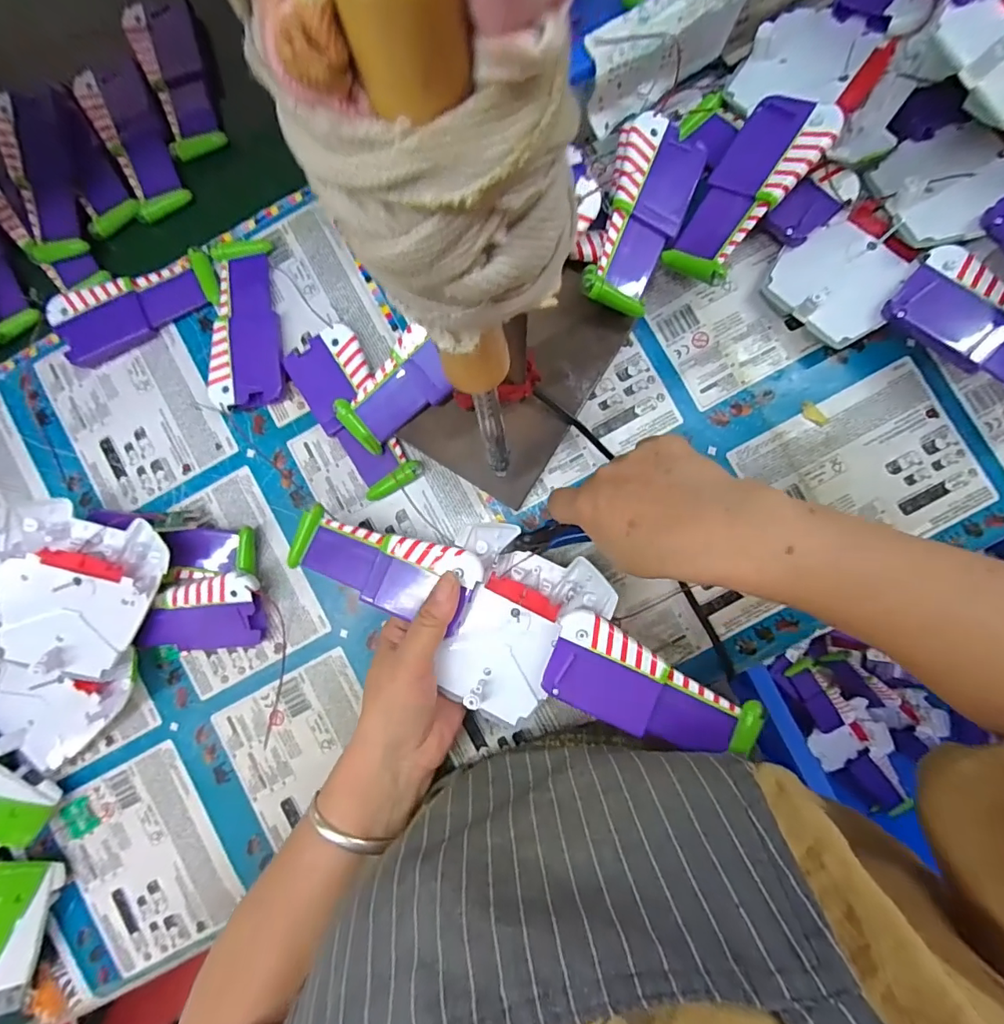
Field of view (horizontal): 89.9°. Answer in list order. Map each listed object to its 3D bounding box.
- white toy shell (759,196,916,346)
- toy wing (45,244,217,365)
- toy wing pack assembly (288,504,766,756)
[{"bbox_3d":[0.221,-0.150,0.326,0.083,0.028,0.072,-30,88,2],"label":"white toy shell"},{"bbox_3d":[-0.267,-0.149,0.367,0.120,0.014,0.052,-19,88,2],"label":"toy wing"},{"bbox_3d":[0.006,0.070,0.313,0.287,0.030,0.100,23,92,9],"label":"toy wing pack assembly"}]

